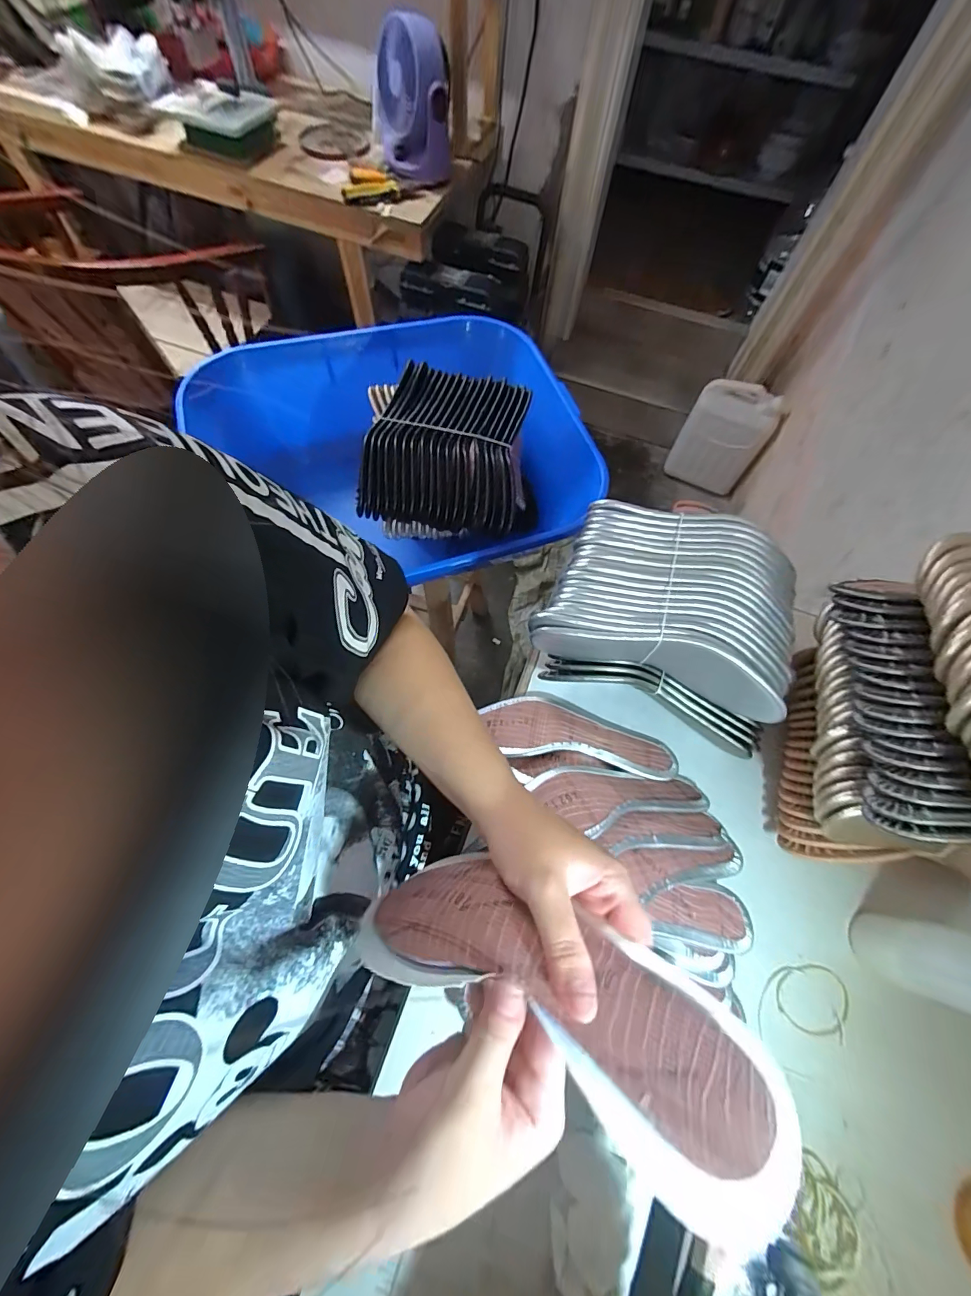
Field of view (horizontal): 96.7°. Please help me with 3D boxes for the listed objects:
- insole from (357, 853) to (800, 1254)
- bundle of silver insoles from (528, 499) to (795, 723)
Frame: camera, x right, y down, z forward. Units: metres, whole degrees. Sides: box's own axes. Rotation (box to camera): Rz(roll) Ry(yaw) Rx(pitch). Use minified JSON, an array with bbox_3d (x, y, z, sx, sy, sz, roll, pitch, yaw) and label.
[{"bbox_3d":[0.028,0.184,0.244,0.238,0.043,0.089,16,36,30],"label":"insole"},{"bbox_3d":[0.192,-0.052,0.446,0.243,0.075,0.180,20,68,5],"label":"bundle of silver insoles"}]

